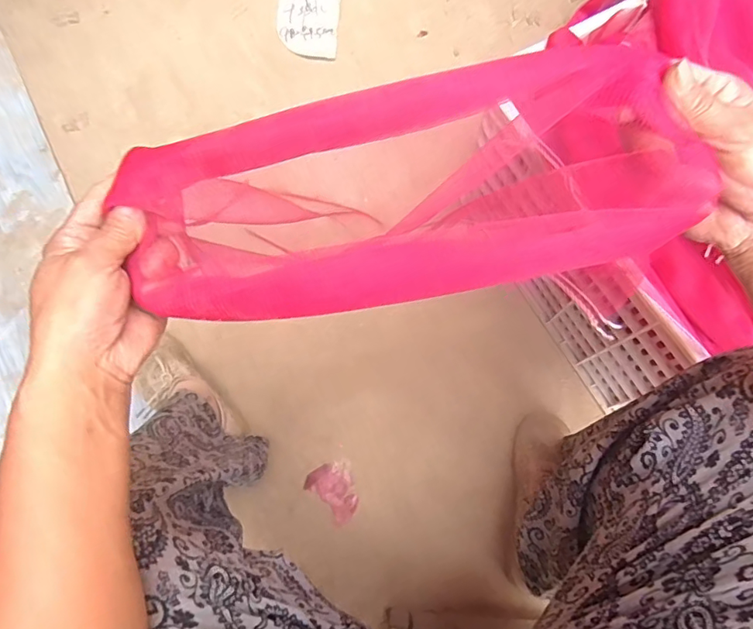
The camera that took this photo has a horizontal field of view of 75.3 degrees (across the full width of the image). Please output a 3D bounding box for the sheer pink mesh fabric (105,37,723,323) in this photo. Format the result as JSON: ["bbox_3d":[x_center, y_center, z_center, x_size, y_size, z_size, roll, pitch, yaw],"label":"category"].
[{"bbox_3d":[0.015,-0.067,0.277,0.317,0.056,0.104,-10,75,5],"label":"sheer pink mesh fabric"}]

